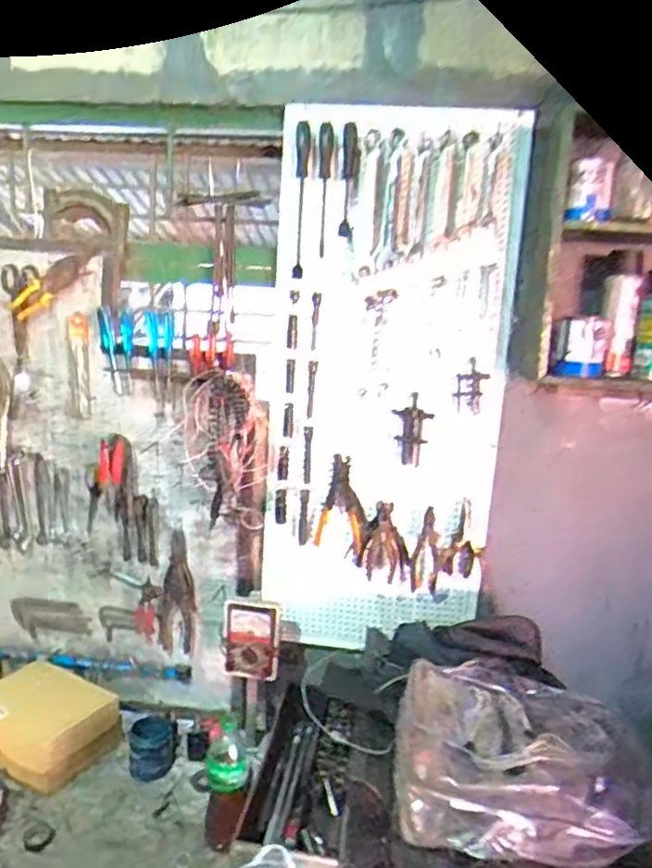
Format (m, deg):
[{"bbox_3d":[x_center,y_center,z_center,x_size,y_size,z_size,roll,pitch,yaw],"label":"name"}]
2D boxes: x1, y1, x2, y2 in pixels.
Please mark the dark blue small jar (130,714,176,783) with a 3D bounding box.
[{"bbox_3d":[-0.393,0.707,1.436,0.093,0.122,0.078,-1,13,-21],"label":"dark blue small jar"}]

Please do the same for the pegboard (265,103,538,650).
[{"bbox_3d":[0.131,-0.095,1.375,0.513,1.098,0.075,5,12,7],"label":"pegboard"}]

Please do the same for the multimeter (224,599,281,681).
[{"bbox_3d":[-0.163,0.451,1.393,0.120,0.177,0.037,5,12,6],"label":"multimeter"}]

